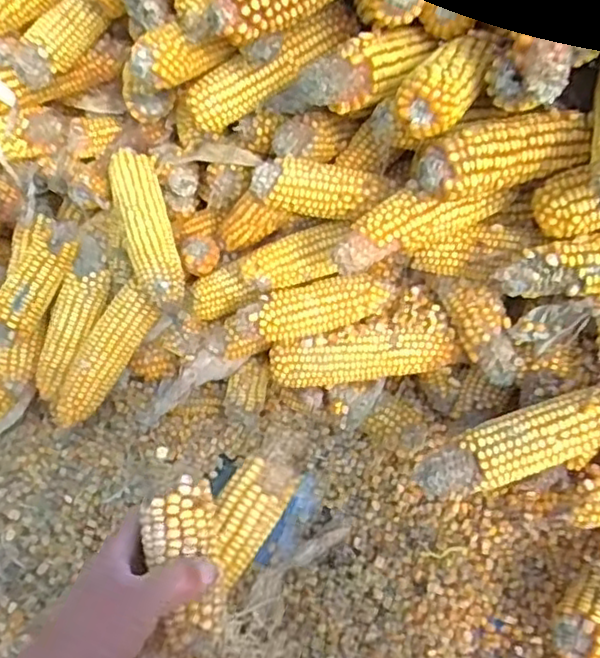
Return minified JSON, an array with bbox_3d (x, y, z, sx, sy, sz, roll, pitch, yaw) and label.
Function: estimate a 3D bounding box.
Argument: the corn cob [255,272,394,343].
[{"bbox_3d":[0.022,-0.023,0.617,0.131,0.037,0.043,-8,54,-3],"label":"corn cob"}]

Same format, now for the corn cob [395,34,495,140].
[{"bbox_3d":[0.120,-0.195,0.505,0.039,0.039,0.110,31,61,22],"label":"corn cob"}]

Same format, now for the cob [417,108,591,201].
[{"bbox_3d":[0.156,-0.134,0.503,0.133,0.039,0.040,-16,55,-9],"label":"cob"}]

